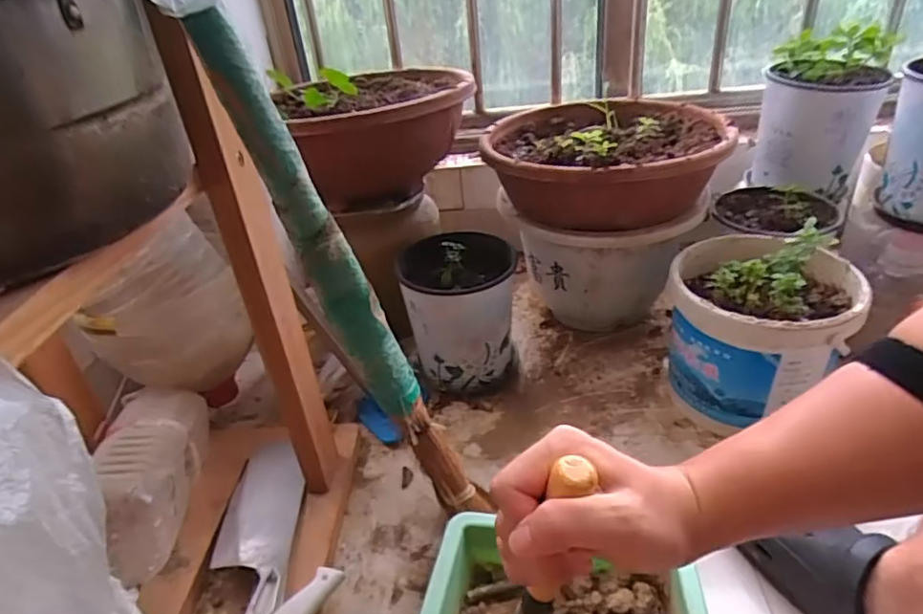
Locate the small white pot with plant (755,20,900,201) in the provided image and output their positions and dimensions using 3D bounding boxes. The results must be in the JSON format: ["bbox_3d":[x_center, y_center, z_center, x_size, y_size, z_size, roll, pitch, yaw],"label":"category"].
[{"bbox_3d":[0.500,-0.273,0.837,0.144,0.192,0.169,20,41,34],"label":"small white pot with plant"}]

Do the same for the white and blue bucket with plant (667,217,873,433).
[{"bbox_3d":[0.353,0.029,0.712,0.185,0.211,0.193,13,38,27],"label":"white and blue bucket with plant"}]

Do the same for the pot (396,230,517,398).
[{"bbox_3d":[-0.001,0.011,0.802,0.137,0.186,0.132,-4,33,3],"label":"pot"}]

